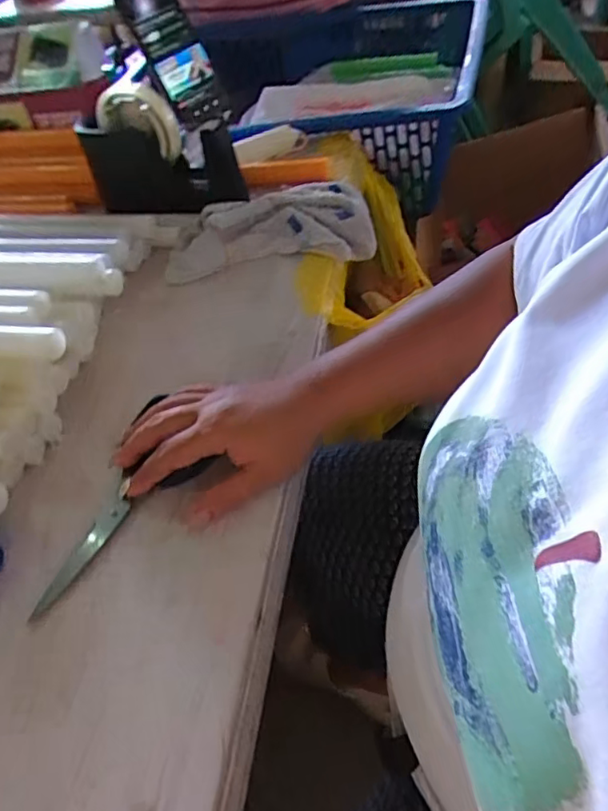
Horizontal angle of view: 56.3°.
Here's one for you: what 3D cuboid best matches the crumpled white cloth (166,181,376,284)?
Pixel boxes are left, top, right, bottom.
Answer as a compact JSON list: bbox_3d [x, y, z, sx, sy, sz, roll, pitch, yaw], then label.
[{"bbox_3d":[-0.037,-0.188,0.584,0.214,0.045,0.113,-10,47,-2],"label":"crumpled white cloth"}]

